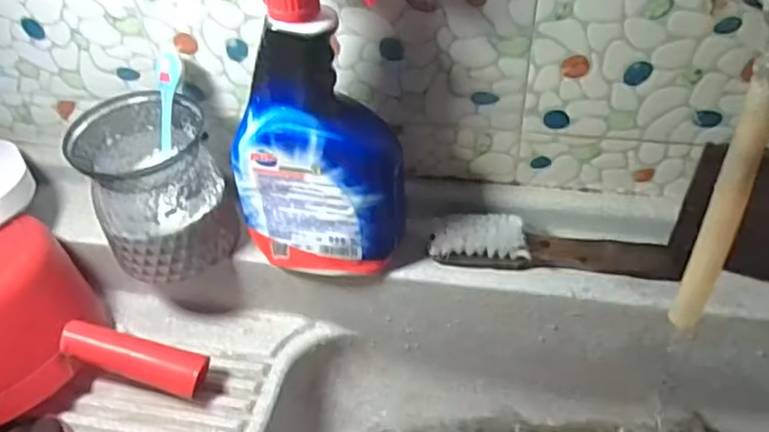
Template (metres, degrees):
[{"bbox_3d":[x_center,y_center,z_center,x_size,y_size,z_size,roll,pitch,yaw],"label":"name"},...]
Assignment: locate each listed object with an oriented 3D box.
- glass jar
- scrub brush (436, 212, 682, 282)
[{"bbox_3d":[-0.181,-0.024,0.515,0.097,0.110,0.104,-2,45,2],"label":"glass jar"},{"bbox_3d":[0.135,0.025,0.513,0.188,0.028,0.039,4,46,9],"label":"scrub brush"}]

